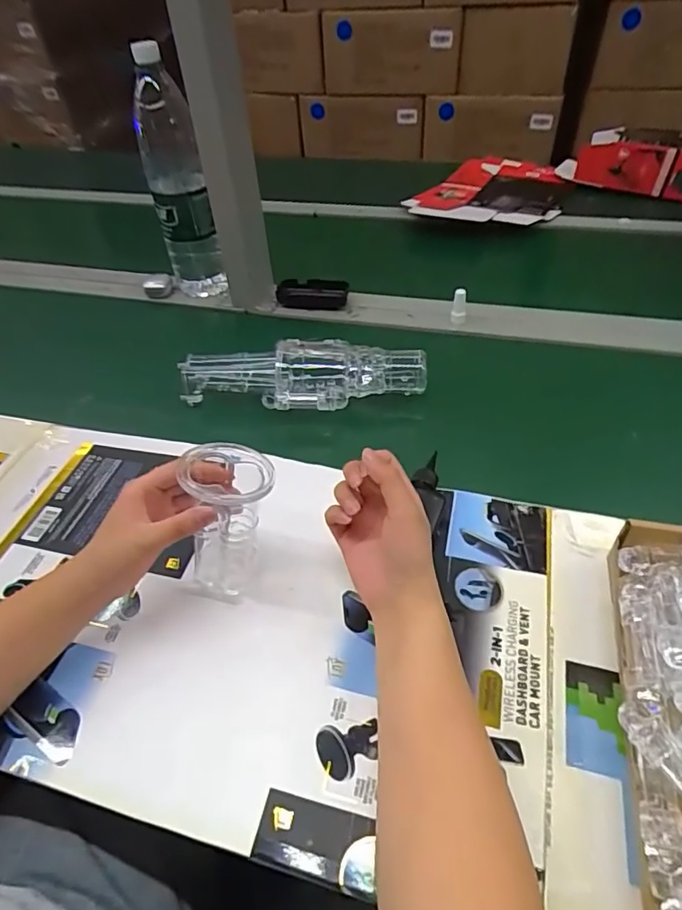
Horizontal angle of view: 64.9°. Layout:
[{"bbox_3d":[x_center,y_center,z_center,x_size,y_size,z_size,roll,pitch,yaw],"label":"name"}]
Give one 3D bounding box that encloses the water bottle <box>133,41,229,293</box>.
[{"bbox_3d":[-0.232,-0.377,0.774,0.083,0.314,0.074,-13,47,-9],"label":"water bottle"}]

